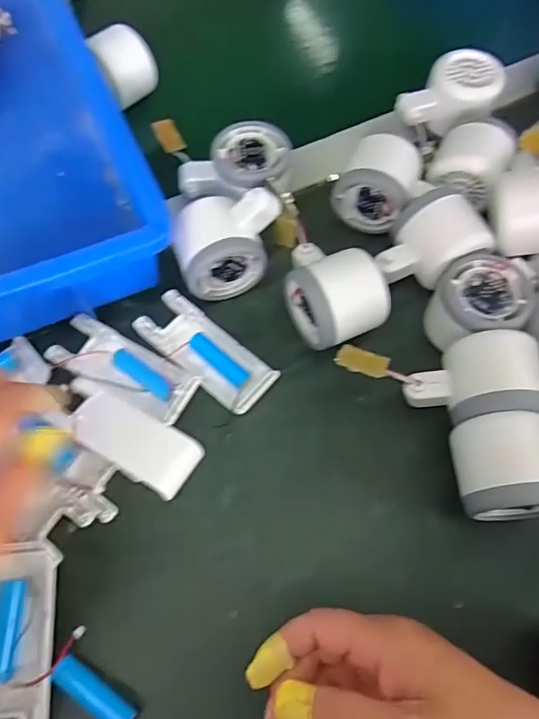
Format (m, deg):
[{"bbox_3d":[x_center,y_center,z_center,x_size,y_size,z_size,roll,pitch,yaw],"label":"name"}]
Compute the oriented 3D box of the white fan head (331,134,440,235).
[{"bbox_3d":[0.089,-0.137,0.401,0.062,0.050,0.063,28,68,11],"label":"white fan head"}]

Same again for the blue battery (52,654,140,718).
[{"bbox_3d":[-0.094,0.182,0.278,0.050,0.016,0.014,32,69,13],"label":"blue battery"}]

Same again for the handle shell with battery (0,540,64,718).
[{"bbox_3d":[-0.141,0.158,0.282,0.041,0.018,0.105,-4,66,-3],"label":"handle shell with battery"}]

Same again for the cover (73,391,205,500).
[{"bbox_3d":[-0.086,0.053,0.329,0.080,0.020,0.041,28,70,10],"label":"cover"}]

